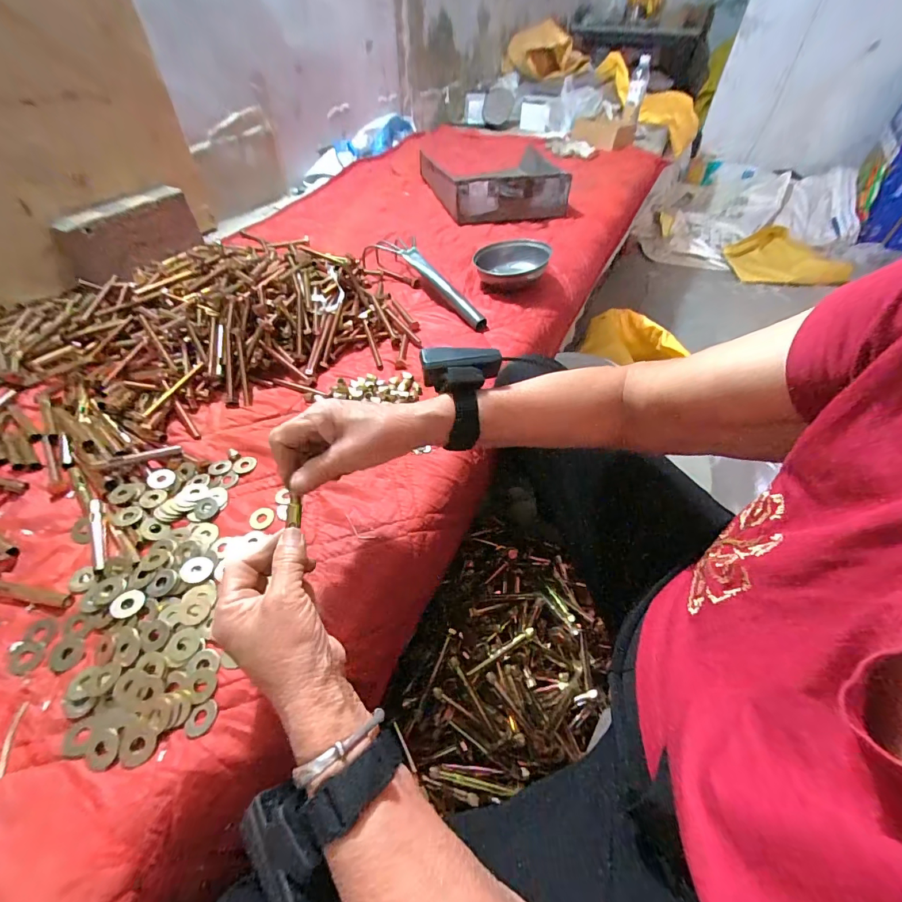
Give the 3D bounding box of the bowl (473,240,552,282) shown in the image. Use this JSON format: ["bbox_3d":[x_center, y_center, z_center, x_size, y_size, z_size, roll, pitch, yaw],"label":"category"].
[{"bbox_3d":[0.113,-0.329,0.725,0.127,0.047,0.126,0,48,0],"label":"bowl"}]

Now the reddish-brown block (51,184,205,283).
[{"bbox_3d":[-0.589,-0.406,0.751,0.036,0.100,0.243,25,53,20],"label":"reddish-brown block"}]

